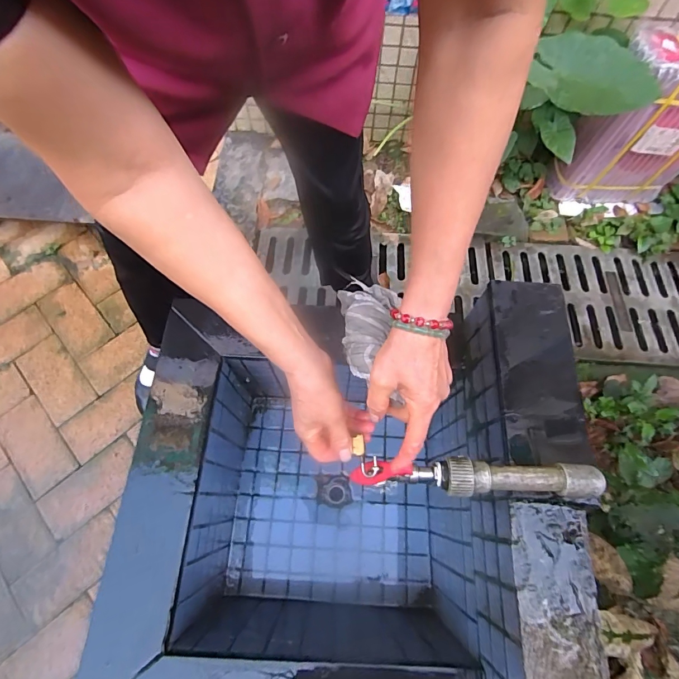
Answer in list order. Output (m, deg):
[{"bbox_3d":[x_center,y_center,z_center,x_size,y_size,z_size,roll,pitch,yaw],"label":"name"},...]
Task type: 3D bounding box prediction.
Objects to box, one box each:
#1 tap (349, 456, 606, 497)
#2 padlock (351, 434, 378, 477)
[{"bbox_3d":[0.142,0.148,0.426,0.252,0.045,0.035,-1,68,6],"label":"tap"},{"bbox_3d":[0.027,0.128,0.433,0.018,0.016,0.045,-25,71,-11],"label":"padlock"}]

